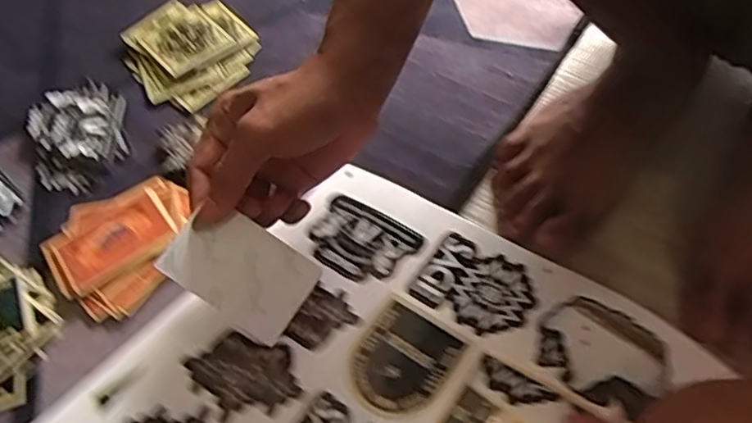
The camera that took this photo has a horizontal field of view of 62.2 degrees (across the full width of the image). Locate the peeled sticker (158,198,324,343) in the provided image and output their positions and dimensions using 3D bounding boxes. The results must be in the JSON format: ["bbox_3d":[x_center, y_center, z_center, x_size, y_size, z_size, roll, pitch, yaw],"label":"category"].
[{"bbox_3d":[-0.080,0.033,0.367,0.082,0.005,0.054,36,74,-5],"label":"peeled sticker"}]

